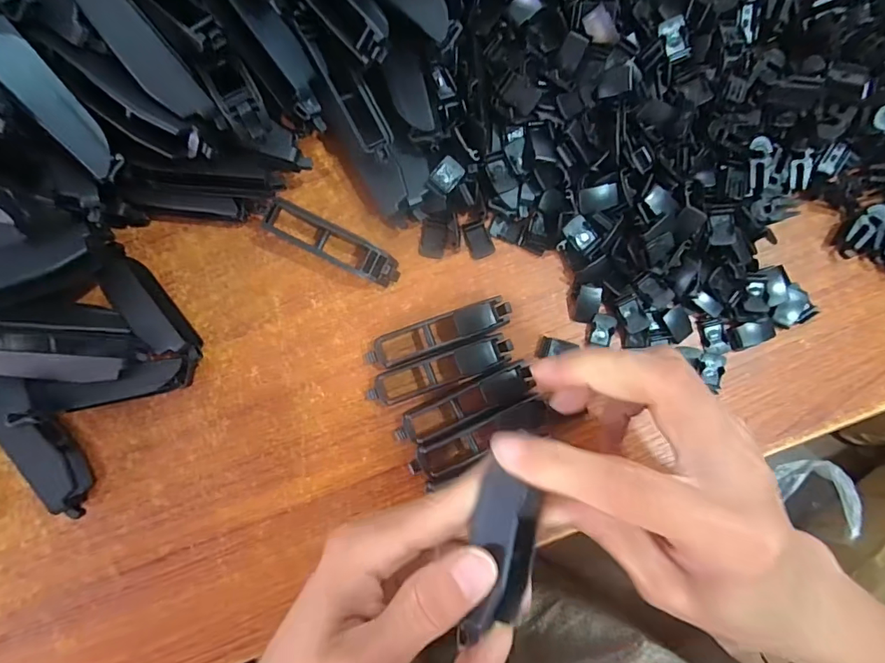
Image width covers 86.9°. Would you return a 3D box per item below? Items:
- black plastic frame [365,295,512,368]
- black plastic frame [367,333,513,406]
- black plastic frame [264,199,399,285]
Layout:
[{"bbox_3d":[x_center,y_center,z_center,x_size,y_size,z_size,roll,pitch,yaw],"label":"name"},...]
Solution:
[{"bbox_3d":[-0.002,0.000,0.242,0.075,0.018,0.017,-20,87,-2],"label":"black plastic frame"},{"bbox_3d":[-0.002,0.020,0.241,0.076,0.016,0.018,-20,87,-2],"label":"black plastic frame"},{"bbox_3d":[-0.056,-0.045,0.243,0.070,0.018,0.017,26,87,0],"label":"black plastic frame"}]

